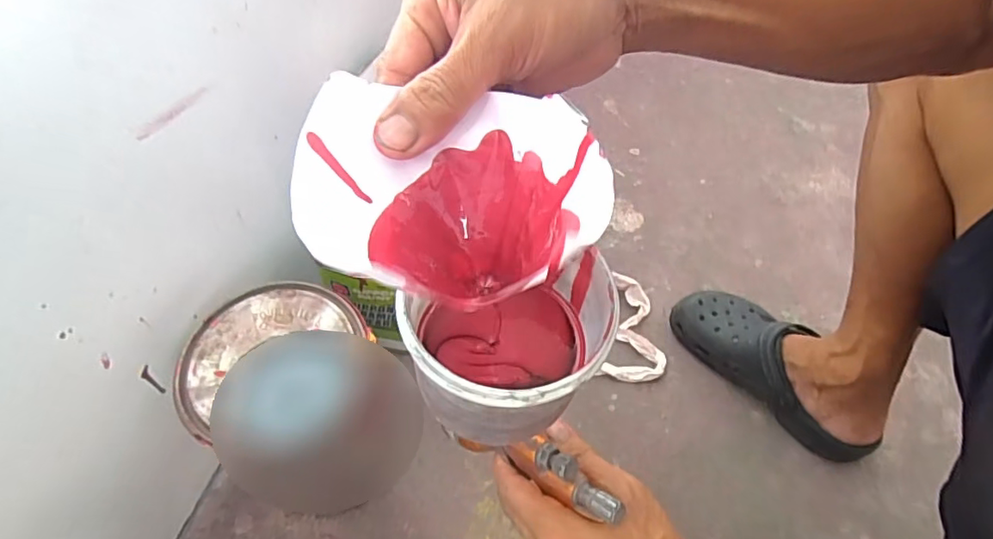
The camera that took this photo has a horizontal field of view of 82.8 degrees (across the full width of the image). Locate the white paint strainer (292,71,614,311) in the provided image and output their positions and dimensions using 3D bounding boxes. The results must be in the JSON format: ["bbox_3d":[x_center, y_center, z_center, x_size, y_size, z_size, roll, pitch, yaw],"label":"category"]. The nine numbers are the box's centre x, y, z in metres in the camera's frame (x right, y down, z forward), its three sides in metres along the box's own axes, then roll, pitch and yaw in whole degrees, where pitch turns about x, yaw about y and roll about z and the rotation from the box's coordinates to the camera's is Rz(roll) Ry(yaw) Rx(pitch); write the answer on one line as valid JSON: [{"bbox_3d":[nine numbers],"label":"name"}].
[{"bbox_3d":[-0.024,-0.027,0.234,0.107,0.084,0.095,-12,56,-10],"label":"white paint strainer"}]

